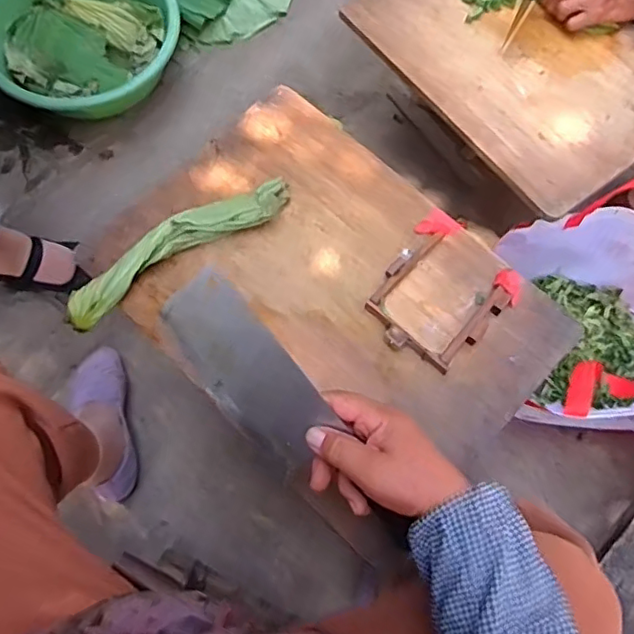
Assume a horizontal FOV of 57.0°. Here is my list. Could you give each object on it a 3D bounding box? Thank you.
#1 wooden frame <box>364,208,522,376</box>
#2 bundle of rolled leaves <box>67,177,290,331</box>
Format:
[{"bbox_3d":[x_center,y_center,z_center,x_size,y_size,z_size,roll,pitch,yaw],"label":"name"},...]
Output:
[{"bbox_3d":[0.129,-0.029,0.628,0.158,0.017,0.134,-41,76,-14],"label":"wooden frame"},{"bbox_3d":[-0.151,-0.079,0.639,0.270,0.030,0.048,-31,73,-12],"label":"bundle of rolled leaves"}]

